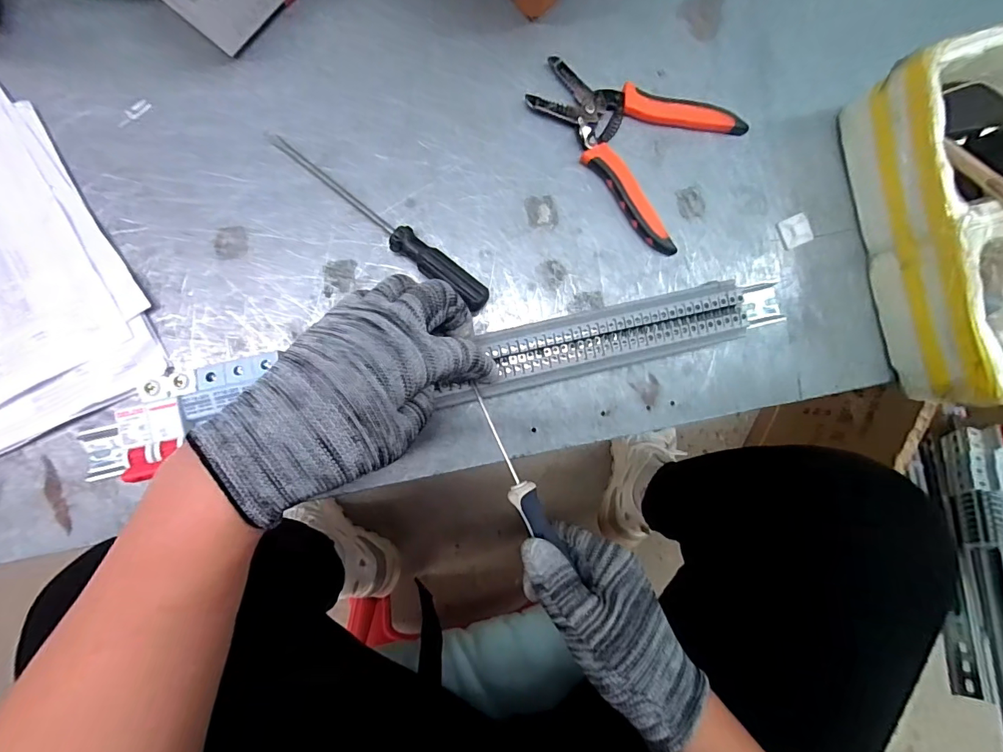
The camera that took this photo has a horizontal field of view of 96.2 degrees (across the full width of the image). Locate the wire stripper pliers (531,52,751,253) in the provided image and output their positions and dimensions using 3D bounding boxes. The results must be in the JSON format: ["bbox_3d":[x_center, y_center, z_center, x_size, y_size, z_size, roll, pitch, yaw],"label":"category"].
[{"bbox_3d":[0.099,-0.188,0.351,0.153,0.013,0.116,34,87,-4],"label":"wire stripper pliers"}]

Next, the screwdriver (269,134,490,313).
[{"bbox_3d":[-0.089,-0.112,0.329,0.193,0.025,0.020,38,86,-4],"label":"screwdriver"}]

